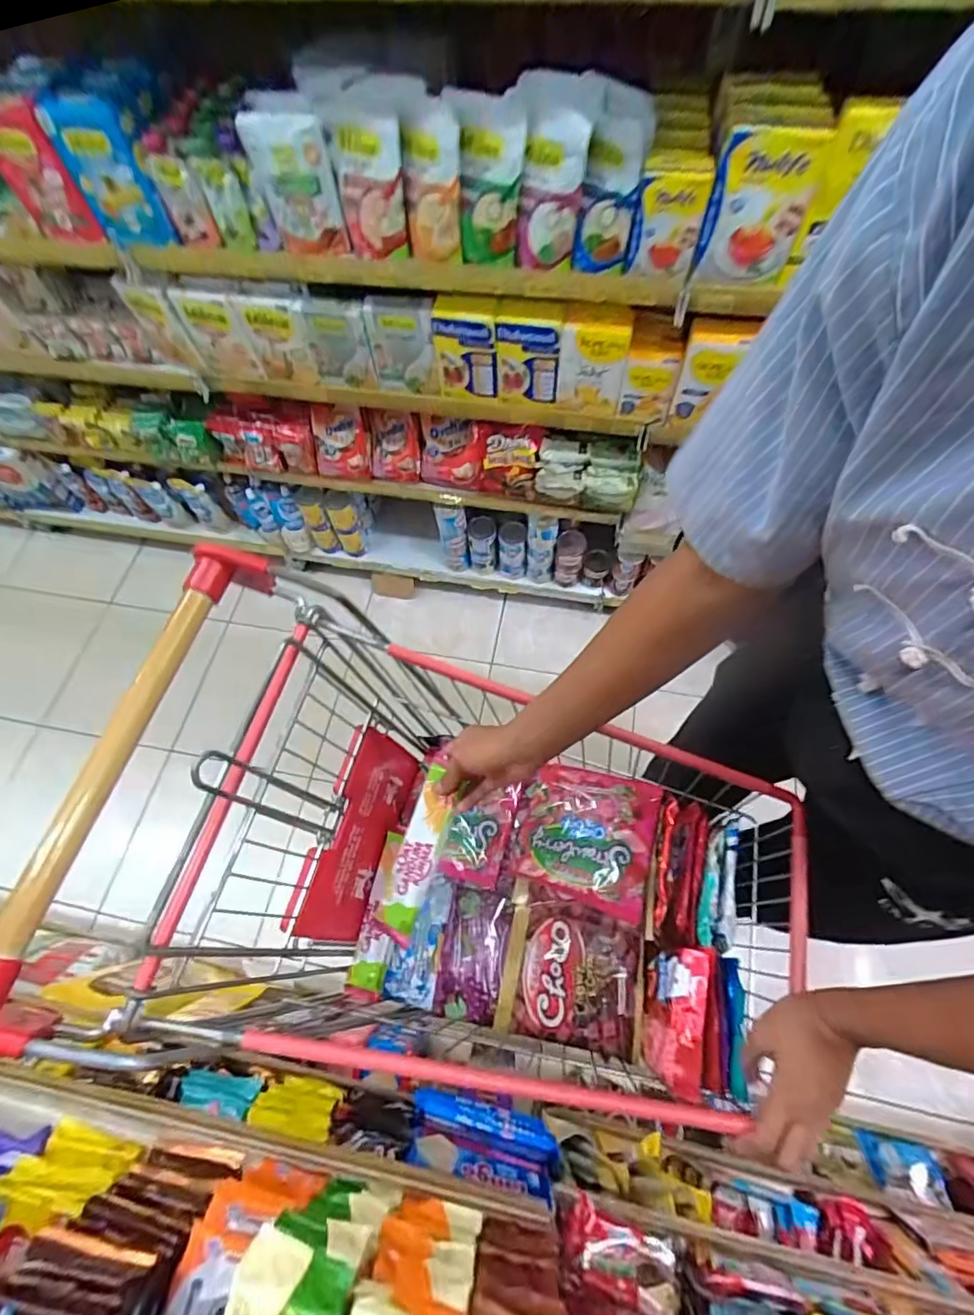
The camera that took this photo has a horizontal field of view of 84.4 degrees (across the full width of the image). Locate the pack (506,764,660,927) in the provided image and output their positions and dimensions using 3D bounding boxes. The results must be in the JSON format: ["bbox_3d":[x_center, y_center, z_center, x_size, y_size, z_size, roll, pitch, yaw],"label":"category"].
[{"bbox_3d":[0.126,0.230,0.705,0.172,0.032,0.162,15,66,9],"label":"pack"}]

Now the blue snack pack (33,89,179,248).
[{"bbox_3d":[-0.600,-0.769,0.855,0.127,0.184,0.034,-4,44,9],"label":"blue snack pack"}]

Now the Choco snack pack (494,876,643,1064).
[{"bbox_3d":[0.105,0.382,0.661,0.170,0.025,0.172,9,80,10],"label":"Choco snack pack"}]

